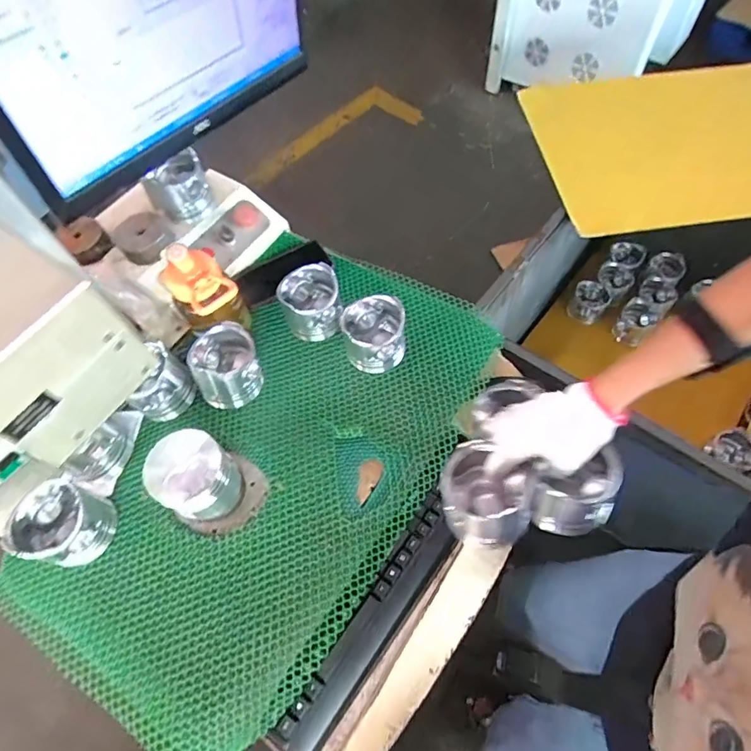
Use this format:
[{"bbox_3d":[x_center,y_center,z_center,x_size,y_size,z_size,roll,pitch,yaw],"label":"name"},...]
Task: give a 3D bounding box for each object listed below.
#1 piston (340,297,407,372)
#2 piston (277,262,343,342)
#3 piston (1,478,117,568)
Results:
[{"bbox_3d":[-0.002,-0.062,0.723,0.090,0.078,0.086,0,62,1],"label":"piston"},{"bbox_3d":[-0.100,-0.112,0.760,0.087,0.082,0.091,-18,61,-7],"label":"piston"},{"bbox_3d":[-0.390,0.183,0.602,0.092,0.077,0.088,-1,60,3],"label":"piston"}]

